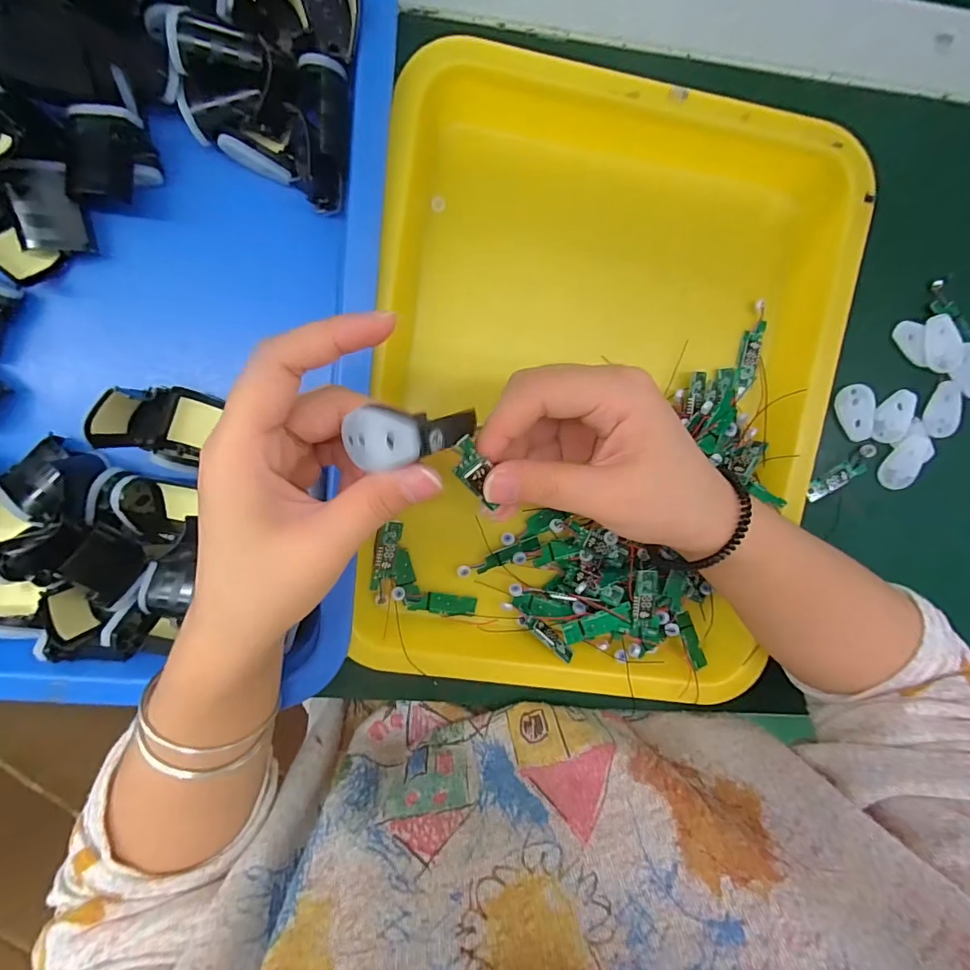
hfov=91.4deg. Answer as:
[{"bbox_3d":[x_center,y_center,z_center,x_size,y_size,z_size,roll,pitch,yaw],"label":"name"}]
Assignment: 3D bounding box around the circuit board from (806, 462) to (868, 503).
[{"bbox_3d":[0.230,-0.003,0.312,0.040,0.006,0.013,-32,93,7],"label":"circuit board"}]

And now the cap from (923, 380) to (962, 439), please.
[{"bbox_3d":[0.295,-0.048,0.304,0.017,0.008,0.036,22,94,-7],"label":"cap"}]

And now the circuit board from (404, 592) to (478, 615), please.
[{"bbox_3d":[-0.026,0.072,0.289,0.043,0.007,0.012,9,95,-6],"label":"circuit board"}]

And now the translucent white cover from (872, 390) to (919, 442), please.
[{"bbox_3d":[0.262,-0.043,0.302,0.022,0.007,0.033,33,92,-7],"label":"translucent white cover"}]

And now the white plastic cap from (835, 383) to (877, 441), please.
[{"bbox_3d":[0.238,-0.046,0.304,0.021,0.005,0.035,-16,102,14],"label":"white plastic cap"}]

